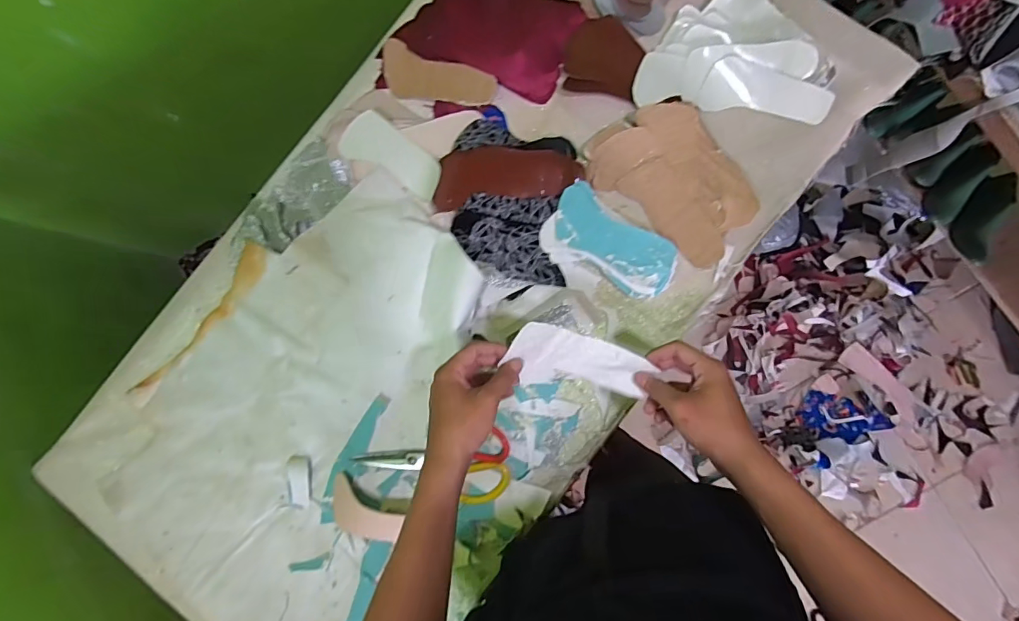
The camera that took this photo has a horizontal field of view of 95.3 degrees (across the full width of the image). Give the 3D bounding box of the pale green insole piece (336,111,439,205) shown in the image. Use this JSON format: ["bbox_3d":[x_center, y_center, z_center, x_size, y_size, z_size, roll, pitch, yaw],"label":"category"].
[{"bbox_3d":[-0.161,-0.217,0.642,0.148,0.030,0.064,28,87,6],"label":"pale green insole piece"}]

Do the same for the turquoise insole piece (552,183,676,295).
[{"bbox_3d":[0.138,-0.090,0.617,0.174,0.017,0.081,35,100,2],"label":"turquoise insole piece"}]

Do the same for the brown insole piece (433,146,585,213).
[{"bbox_3d":[-0.004,-0.183,0.616,0.195,0.014,0.075,-8,97,3],"label":"brown insole piece"}]

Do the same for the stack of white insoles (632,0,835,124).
[{"bbox_3d":[0.306,-0.344,0.621,0.253,0.047,0.156,7,88,1],"label":"stack of white insoles"}]

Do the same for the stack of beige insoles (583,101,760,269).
[{"bbox_3d":[0.224,-0.182,0.614,0.227,0.048,0.142,40,89,2],"label":"stack of beige insoles"}]

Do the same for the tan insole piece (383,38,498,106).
[{"bbox_3d":[-0.108,-0.326,0.660,0.172,0.018,0.069,24,92,9],"label":"tan insole piece"}]

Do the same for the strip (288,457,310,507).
[{"bbox_3d":[-0.285,0.232,0.628,0.028,0.004,0.066,-6,88,0],"label":"strip"}]

